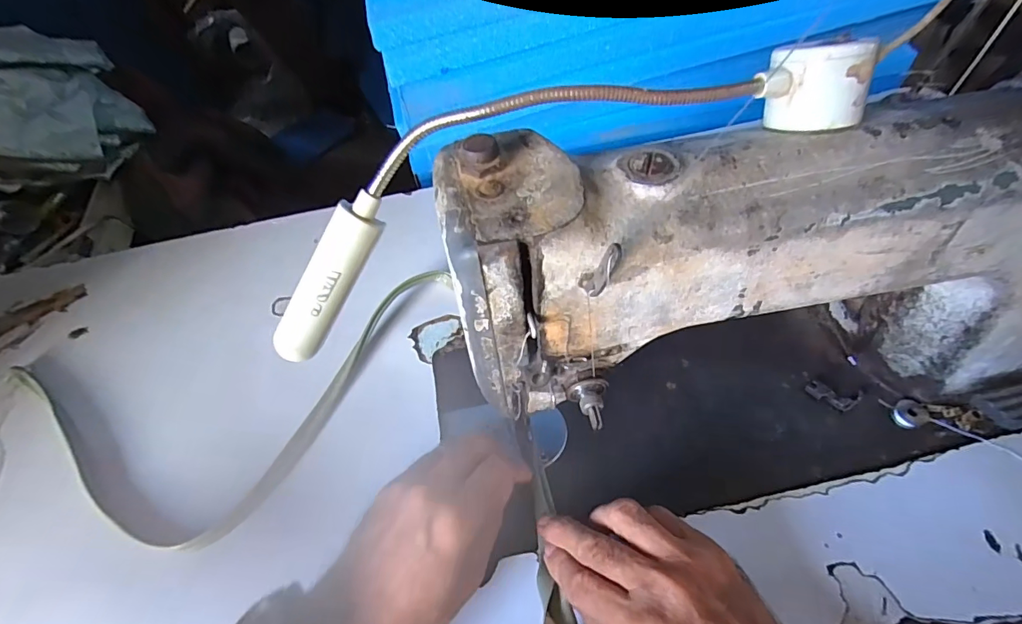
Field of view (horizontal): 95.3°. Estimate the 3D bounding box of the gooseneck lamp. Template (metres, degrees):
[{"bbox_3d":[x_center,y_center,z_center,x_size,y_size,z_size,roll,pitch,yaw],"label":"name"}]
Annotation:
[{"bbox_3d":[0.017,-0.052,0.216,0.282,0.091,0.041,-15,52,-5],"label":"gooseneck lamp"}]

